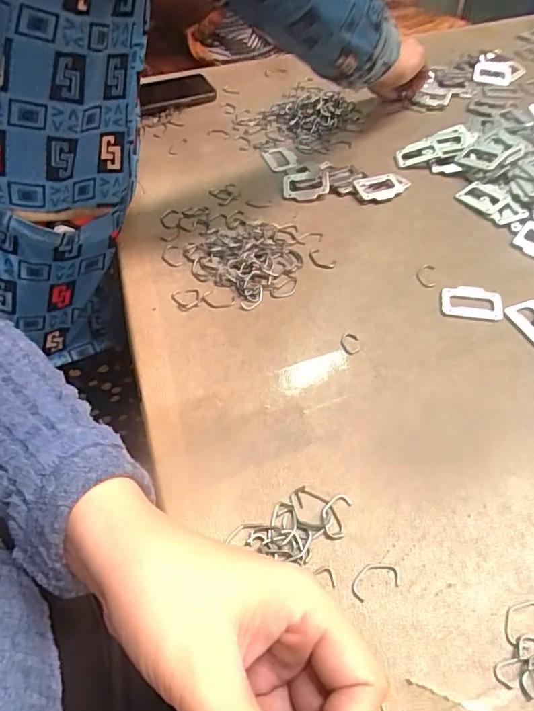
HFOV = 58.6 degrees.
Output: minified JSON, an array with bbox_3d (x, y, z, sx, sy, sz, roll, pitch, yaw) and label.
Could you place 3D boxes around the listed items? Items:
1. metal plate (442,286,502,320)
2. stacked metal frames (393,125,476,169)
[{"bbox_3d":[0.187,-0.049,0.437,0.054,0.004,0.036,6,52,8],"label":"metal plate"},{"bbox_3d":[0.208,-0.259,0.592,0.098,0.005,0.046,-19,55,1],"label":"stacked metal frames"}]

